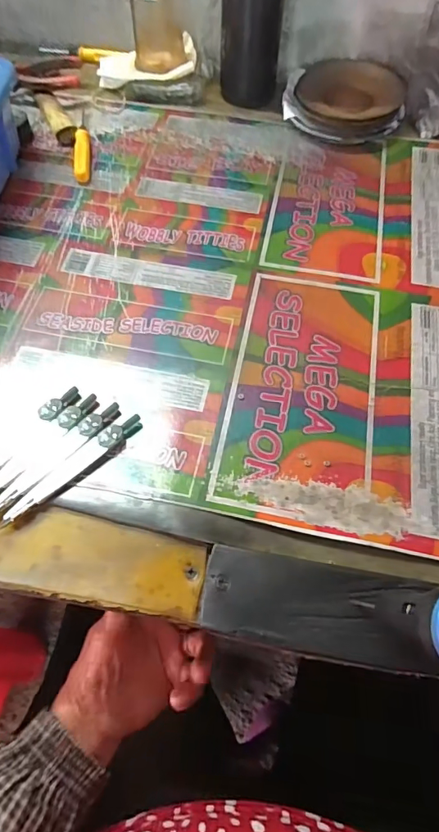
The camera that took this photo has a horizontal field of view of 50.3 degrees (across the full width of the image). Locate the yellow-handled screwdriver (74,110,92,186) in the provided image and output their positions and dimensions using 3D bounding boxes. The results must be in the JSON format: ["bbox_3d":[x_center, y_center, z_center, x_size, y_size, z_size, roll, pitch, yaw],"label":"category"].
[{"bbox_3d":[-0.145,-0.290,0.497,0.015,0.013,0.119,-5,62,-5],"label":"yellow-handled screwdriver"}]

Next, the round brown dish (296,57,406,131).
[{"bbox_3d":[0.145,-0.360,0.532,0.118,0.029,0.122,1,61,-1],"label":"round brown dish"}]

